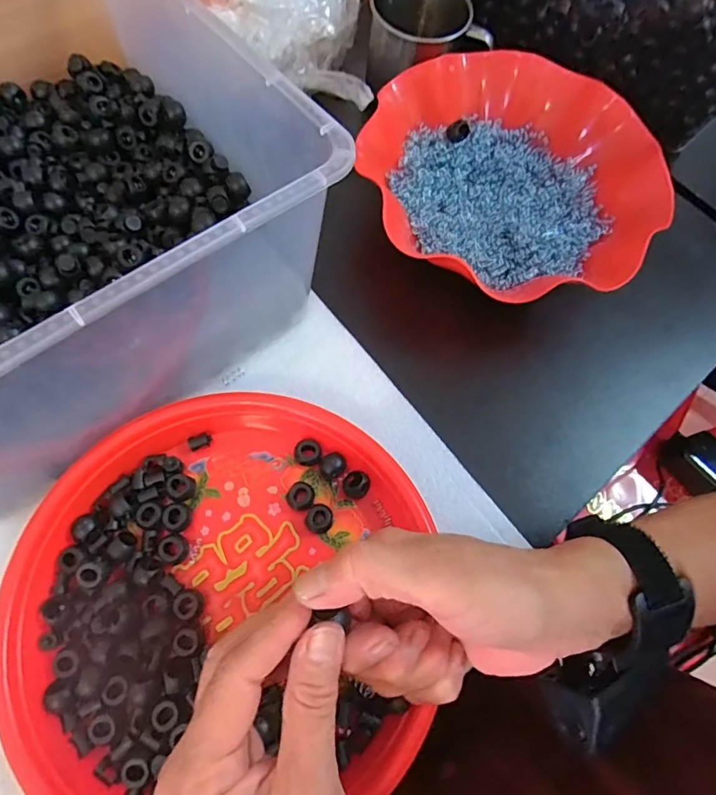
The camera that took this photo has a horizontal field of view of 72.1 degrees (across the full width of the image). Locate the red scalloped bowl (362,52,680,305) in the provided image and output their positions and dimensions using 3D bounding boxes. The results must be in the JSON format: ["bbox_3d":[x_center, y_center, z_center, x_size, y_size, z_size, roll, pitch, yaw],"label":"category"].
[{"bbox_3d":[0.118,-0.169,0.394,0.219,0.070,0.208,1,69,-3],"label":"red scalloped bowl"}]

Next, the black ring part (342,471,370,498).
[{"bbox_3d":[-0.001,0.055,0.311,0.017,0.015,0.017,1,69,-3],"label":"black ring part"}]

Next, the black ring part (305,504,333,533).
[{"bbox_3d":[-0.024,0.075,0.304,0.017,0.011,0.017,1,69,-3],"label":"black ring part"}]

